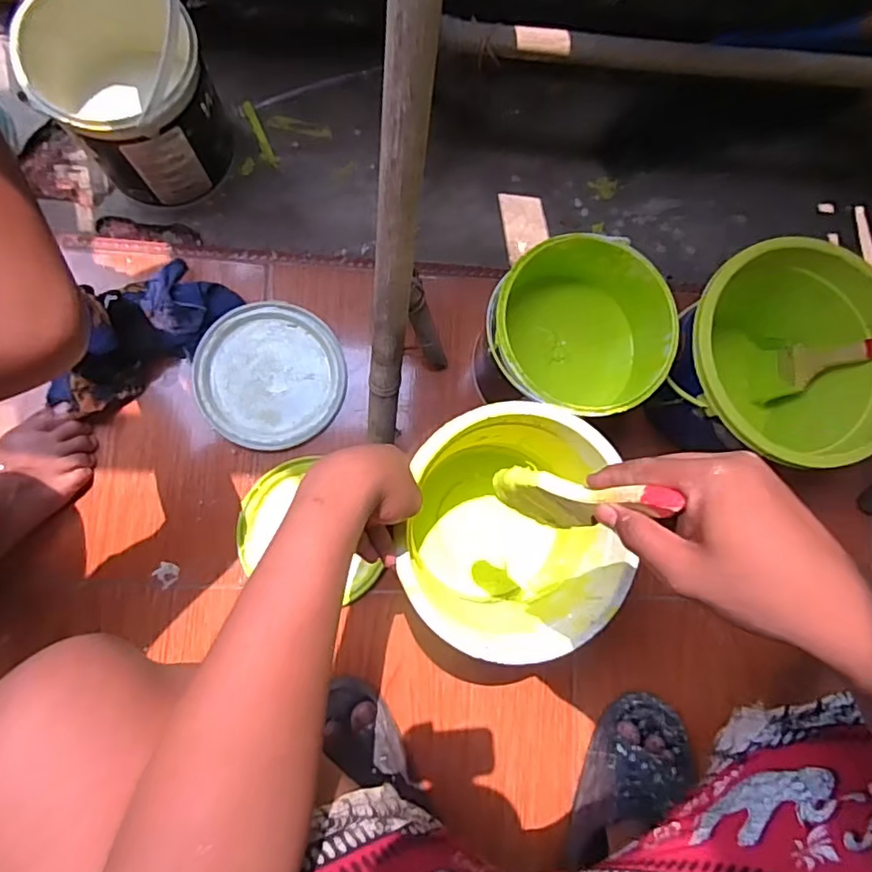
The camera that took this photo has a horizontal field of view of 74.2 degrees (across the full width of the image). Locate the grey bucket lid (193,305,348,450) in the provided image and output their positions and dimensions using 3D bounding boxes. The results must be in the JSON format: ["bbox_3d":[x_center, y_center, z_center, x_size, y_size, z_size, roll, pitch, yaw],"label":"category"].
[{"bbox_3d":[-0.202,-0.074,0.701,0.176,0.013,0.170,1,84,-7],"label":"grey bucket lid"}]

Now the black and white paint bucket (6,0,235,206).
[{"bbox_3d":[-0.351,-0.397,0.663,0.185,0.196,0.173,43,81,-1],"label":"black and white paint bucket"}]

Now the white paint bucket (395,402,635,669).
[{"bbox_3d":[0.063,0.093,0.612,0.205,0.202,0.226,1,84,-7],"label":"white paint bucket"}]

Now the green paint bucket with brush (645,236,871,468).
[{"bbox_3d":[0.348,-0.074,0.678,0.219,0.250,0.224,1,84,-7],"label":"green paint bucket with brush"}]

